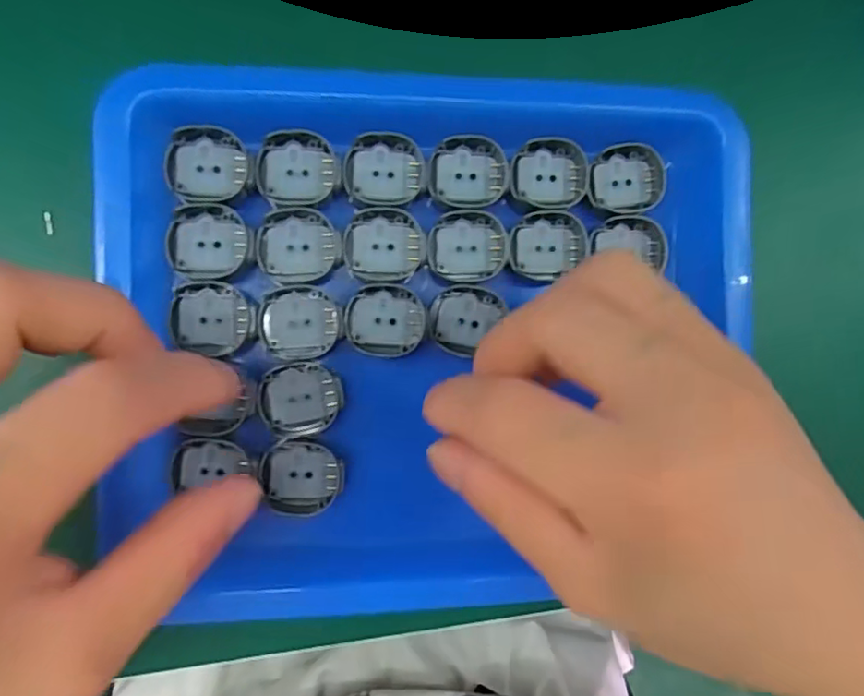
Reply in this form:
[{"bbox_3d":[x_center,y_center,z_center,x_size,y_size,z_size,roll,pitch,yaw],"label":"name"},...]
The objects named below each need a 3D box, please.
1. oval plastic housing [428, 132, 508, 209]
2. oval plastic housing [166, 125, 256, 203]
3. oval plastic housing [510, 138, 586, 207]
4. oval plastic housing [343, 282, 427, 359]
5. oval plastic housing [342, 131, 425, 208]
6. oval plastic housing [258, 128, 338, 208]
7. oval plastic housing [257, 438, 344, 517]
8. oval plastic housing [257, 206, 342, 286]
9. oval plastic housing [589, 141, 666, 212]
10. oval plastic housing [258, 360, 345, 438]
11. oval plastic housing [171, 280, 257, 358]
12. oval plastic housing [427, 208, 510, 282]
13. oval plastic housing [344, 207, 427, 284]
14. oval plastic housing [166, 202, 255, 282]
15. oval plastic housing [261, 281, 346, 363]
[{"bbox_3d":[0.014,-0.063,0.213,0.029,0.006,0.024,-3,89,-7],"label":"oval plastic housing"},{"bbox_3d":[-0.075,-0.062,0.200,0.027,0.005,0.025,-9,90,-7],"label":"oval plastic housing"},{"bbox_3d":[0.043,-0.063,0.217,0.028,0.005,0.025,7,88,-7],"label":"oval plastic housing"},{"bbox_3d":[-0.016,-0.010,0.210,0.028,0.004,0.025,5,88,-7],"label":"oval plastic housing"},{"bbox_3d":[-0.017,-0.063,0.209,0.027,0.005,0.026,2,89,-7],"label":"oval plastic housing"},{"bbox_3d":[-0.047,-0.063,0.206,0.026,0.006,0.026,3,89,-7],"label":"oval plastic housing"},{"bbox_3d":[-0.045,0.045,0.206,0.028,0.006,0.025,8,88,-7],"label":"oval plastic housing"},{"bbox_3d":[-0.046,-0.036,0.207,0.027,0.004,0.026,-10,90,-7],"label":"oval plastic housing"},{"bbox_3d":[0.072,-0.063,0.221,0.027,0.008,0.024,-8,90,-7],"label":"oval plastic housing"},{"bbox_3d":[-0.046,0.018,0.207,0.028,0.004,0.026,7,88,-7],"label":"oval plastic housing"},{"bbox_3d":[-0.075,-0.010,0.204,0.027,0.005,0.025,1,89,-7],"label":"oval plastic housing"},{"bbox_3d":[0.013,-0.037,0.214,0.028,0.005,0.025,-8,90,-7],"label":"oval plastic housing"},{"bbox_3d":[-0.016,-0.036,0.210,0.028,0.006,0.025,1,89,-7],"label":"oval plastic housing"},{"bbox_3d":[-0.075,-0.036,0.202,0.028,0.006,0.025,12,88,-7],"label":"oval plastic housing"},{"bbox_3d":[-0.045,-0.009,0.207,0.028,0.004,0.026,-1,89,-7],"label":"oval plastic housing"}]

